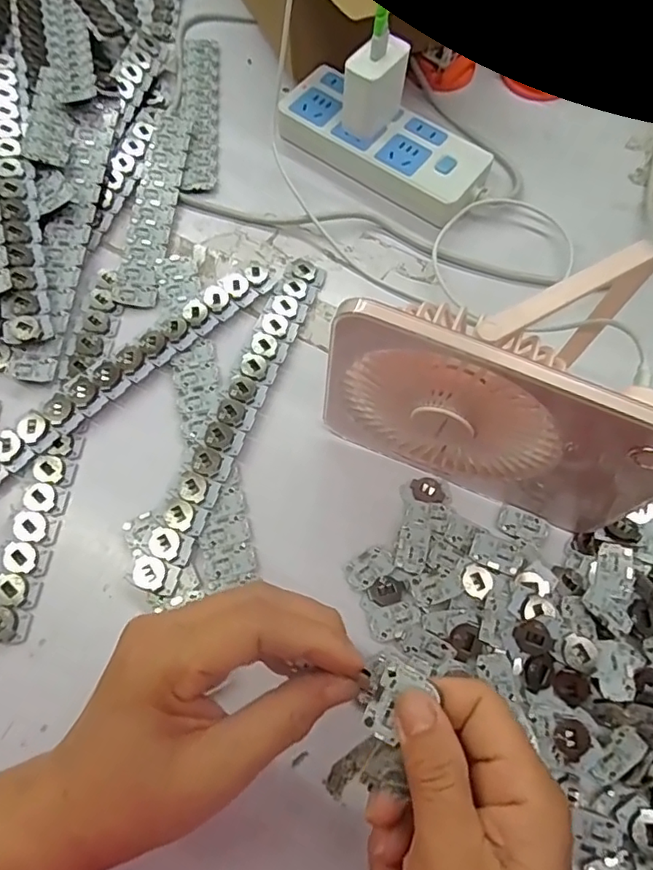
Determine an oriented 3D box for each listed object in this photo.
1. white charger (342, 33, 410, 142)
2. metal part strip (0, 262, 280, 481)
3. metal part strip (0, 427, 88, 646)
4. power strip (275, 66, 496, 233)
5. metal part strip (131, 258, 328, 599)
[{"bbox_3d":[0.036,-0.261,0.419,0.026,0.057,0.045,37,71,12],"label":"white charger"},{"bbox_3d":[-0.134,-0.044,0.367,0.248,0.009,0.028,-40,85,-18],"label":"metal part strip"},{"bbox_3d":[-0.172,0.056,0.329,0.028,0.006,0.124,8,67,1],"label":"metal part strip"},{"bbox_3d":[0.046,-0.230,0.449,0.167,0.028,0.074,35,70,11],"label":"power strip"},{"bbox_3d":[-0.055,-0.019,0.362,0.026,0.005,0.247,25,67,-4],"label":"metal part strip"}]

